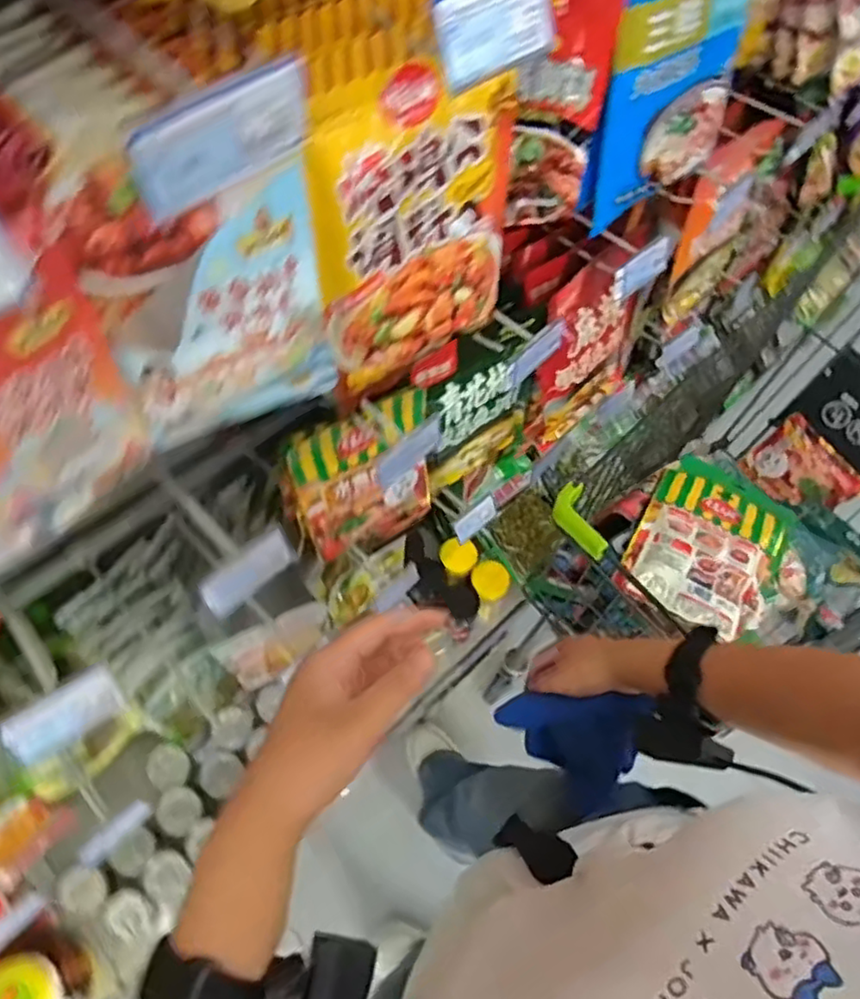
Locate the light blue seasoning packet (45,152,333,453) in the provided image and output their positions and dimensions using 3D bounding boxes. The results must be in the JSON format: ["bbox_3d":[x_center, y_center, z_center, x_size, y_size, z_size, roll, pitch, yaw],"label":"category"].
[{"bbox_3d":[-0.125,-0.116,0.402,0.131,0.170,0.035,-24,65,-16],"label":"light blue seasoning packet"}]

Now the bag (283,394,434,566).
[{"bbox_3d":[-0.071,-0.021,0.765,0.158,0.242,0.048,-30,67,-19],"label":"bag"}]

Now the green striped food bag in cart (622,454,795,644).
[{"bbox_3d":[0.353,0.051,0.837,0.168,0.061,0.260,30,63,12],"label":"green striped food bag in cart"}]

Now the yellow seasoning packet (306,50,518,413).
[{"bbox_3d":[-0.006,-0.188,0.483,0.050,0.214,0.168,40,66,17],"label":"yellow seasoning packet"}]

